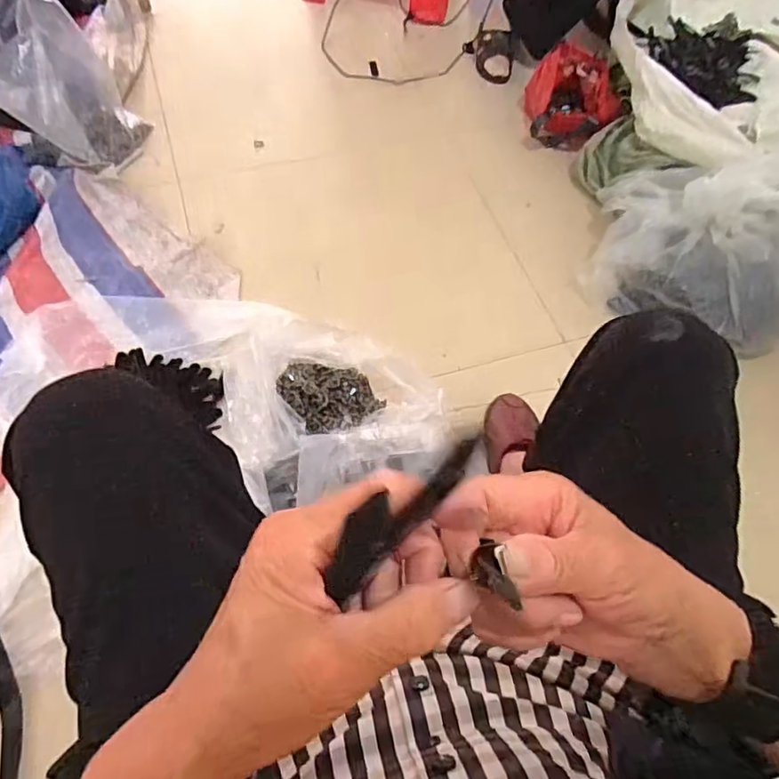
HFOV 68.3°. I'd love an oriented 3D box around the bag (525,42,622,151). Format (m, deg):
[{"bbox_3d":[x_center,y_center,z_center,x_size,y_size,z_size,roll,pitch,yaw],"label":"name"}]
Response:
[{"bbox_3d":[0.406,-0.639,1.283,0.182,0.123,0.218,4,59,0],"label":"bag"}]

